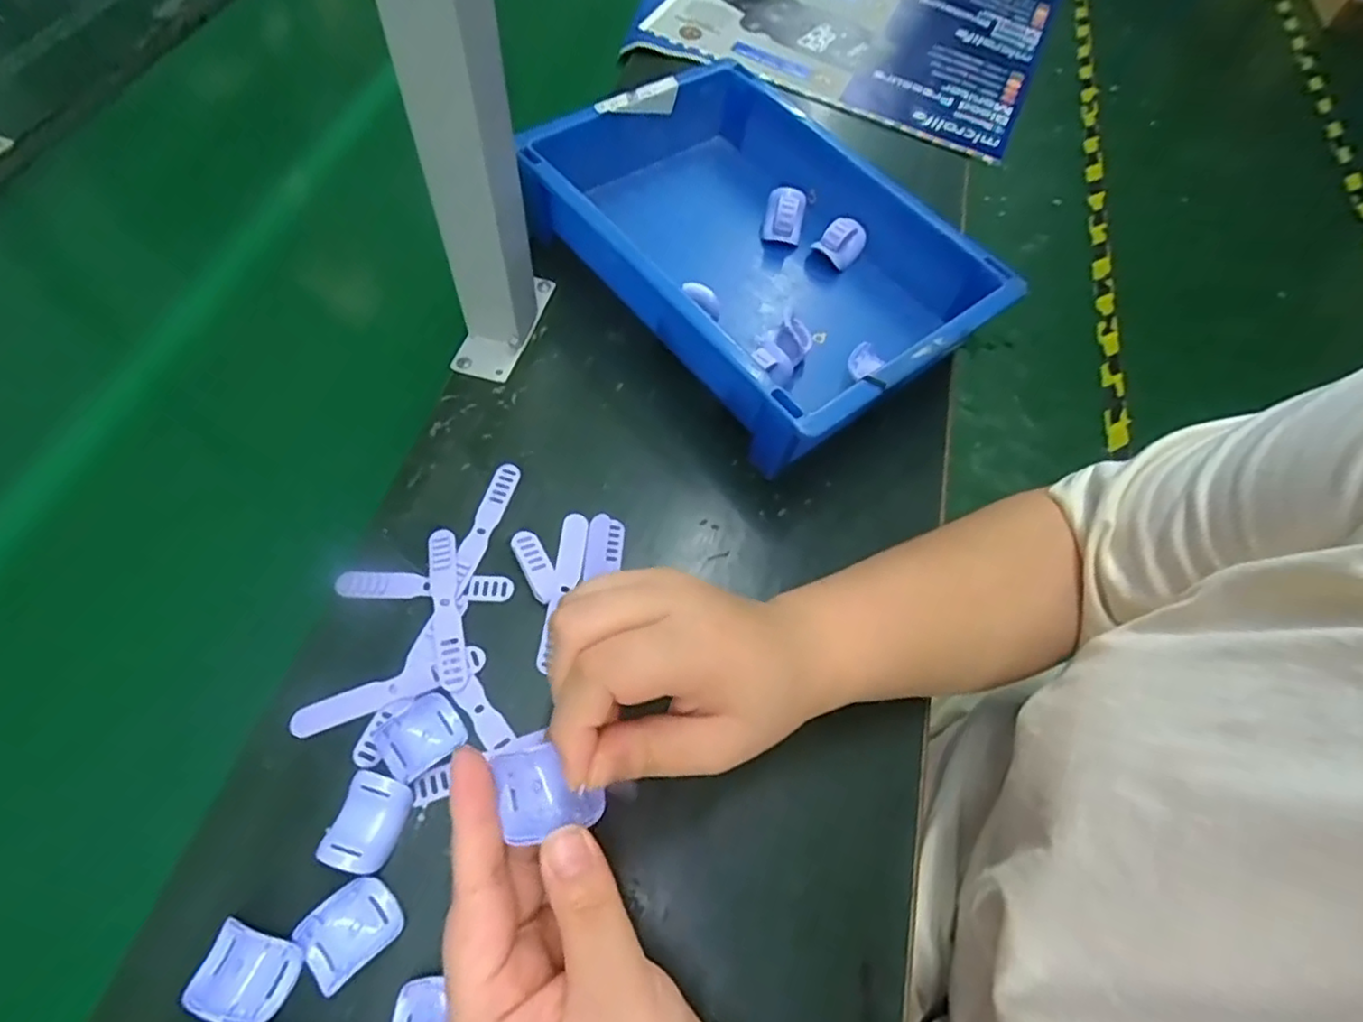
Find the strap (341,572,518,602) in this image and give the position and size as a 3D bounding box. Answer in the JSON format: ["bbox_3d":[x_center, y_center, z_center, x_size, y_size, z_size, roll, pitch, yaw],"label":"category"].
[{"bbox_3d":[-0.141,0.042,0.360,0.093,0.004,0.016,4,58,-4],"label":"strap"}]

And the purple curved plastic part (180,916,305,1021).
[{"bbox_3d":[-0.181,0.190,0.269,0.037,0.015,0.030,17,62,4],"label":"purple curved plastic part"}]

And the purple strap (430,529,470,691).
[{"bbox_3d":[-0.127,0.051,0.353,0.014,0.009,0.092,-11,63,-11],"label":"purple strap"}]

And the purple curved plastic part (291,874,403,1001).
[{"bbox_3d":[-0.142,0.180,0.278,0.036,0.014,0.030,-37,71,-22],"label":"purple curved plastic part"}]

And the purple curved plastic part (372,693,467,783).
[{"bbox_3d":[-0.128,0.110,0.320,0.037,0.012,0.034,-38,71,-22],"label":"purple curved plastic part"}]

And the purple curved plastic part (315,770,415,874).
[{"bbox_3d":[-0.142,0.142,0.297,0.029,0.017,0.038,18,62,4],"label":"purple curved plastic part"}]

